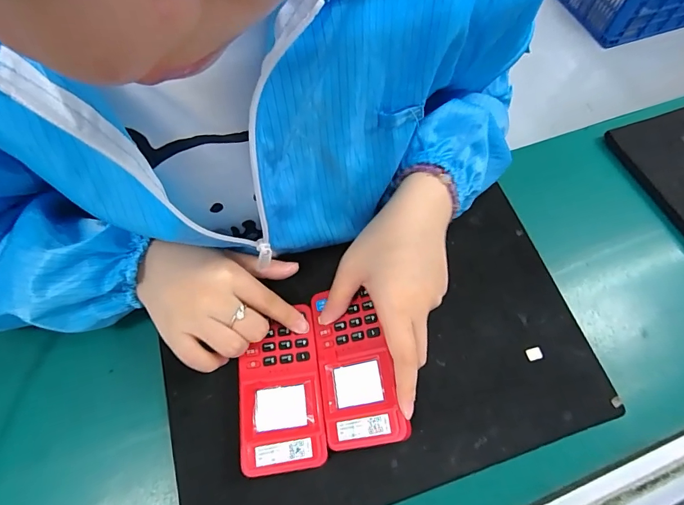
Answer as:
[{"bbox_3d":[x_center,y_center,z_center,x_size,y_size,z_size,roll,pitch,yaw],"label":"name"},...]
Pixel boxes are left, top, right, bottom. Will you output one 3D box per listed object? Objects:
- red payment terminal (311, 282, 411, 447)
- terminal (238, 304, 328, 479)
[{"bbox_3d":[0.011,0.087,0.308,0.058,0.018,0.116,-16,63,14],"label":"red payment terminal"},{"bbox_3d":[-0.048,0.102,0.299,0.060,0.013,0.115,-8,68,-4],"label":"terminal"}]

